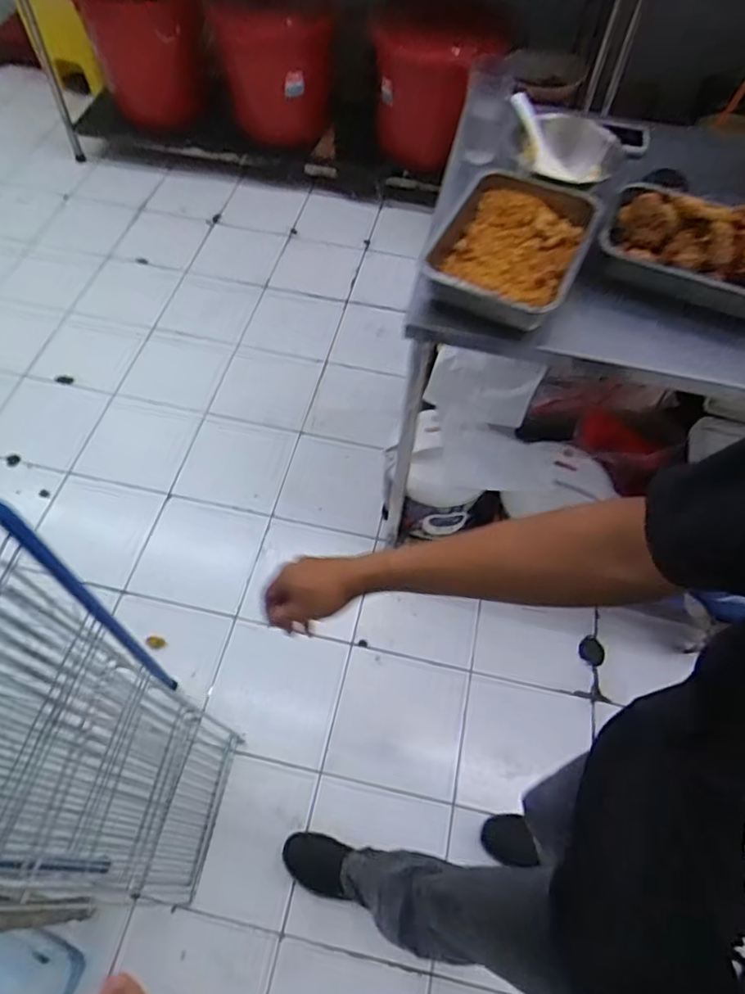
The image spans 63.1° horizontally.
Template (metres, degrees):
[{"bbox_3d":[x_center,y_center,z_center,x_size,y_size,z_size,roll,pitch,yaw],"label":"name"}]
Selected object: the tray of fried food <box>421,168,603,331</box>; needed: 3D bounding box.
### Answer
[{"bbox_3d":[0.211,-0.373,0.909,0.203,0.060,0.286,23,61,10],"label":"tray of fried food"}]

